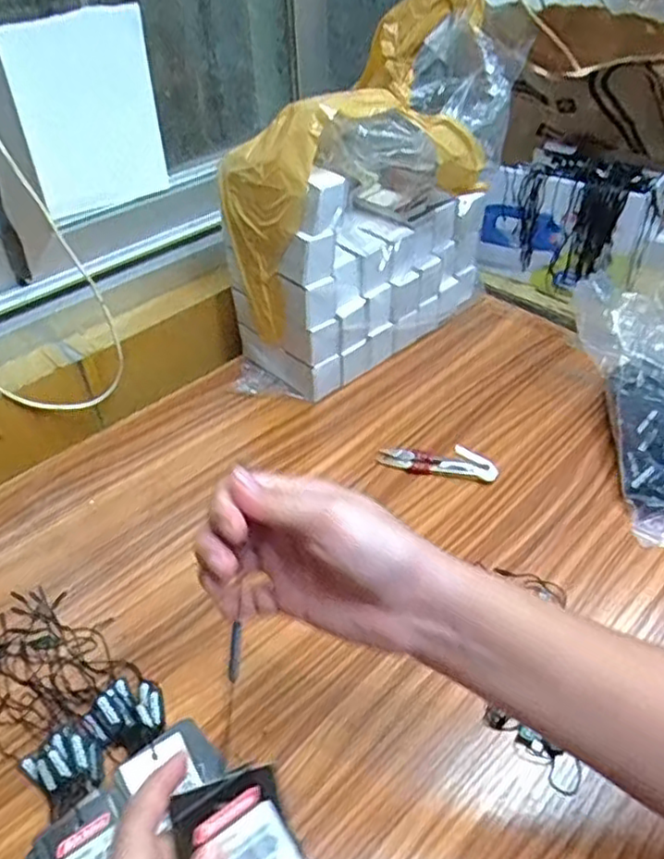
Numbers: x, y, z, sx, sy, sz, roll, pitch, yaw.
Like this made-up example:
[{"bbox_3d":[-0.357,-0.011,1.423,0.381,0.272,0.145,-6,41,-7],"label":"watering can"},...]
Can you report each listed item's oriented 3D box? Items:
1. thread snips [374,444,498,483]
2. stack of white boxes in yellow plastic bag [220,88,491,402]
[{"bbox_3d":[0.097,0.029,0.626,0.106,0.012,0.037,8,43,12],"label":"thread snips"},{"bbox_3d":[0.039,-0.203,0.696,0.280,0.264,0.127,-27,47,-25],"label":"stack of white boxes in yellow plastic bag"}]

